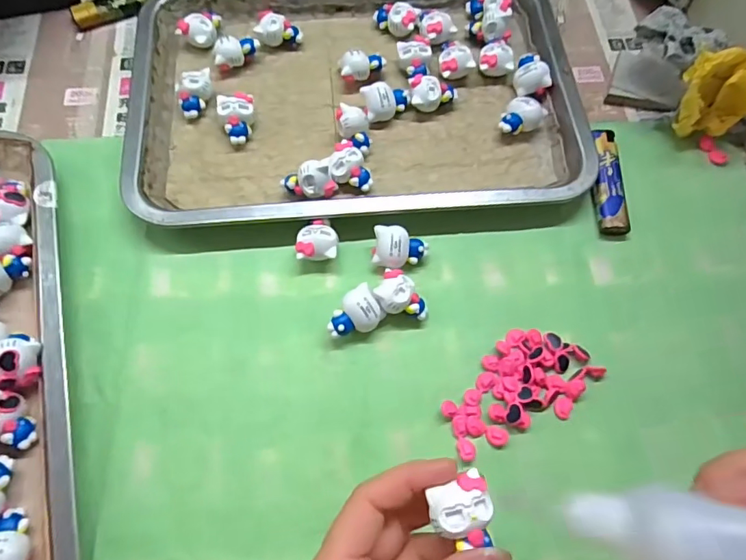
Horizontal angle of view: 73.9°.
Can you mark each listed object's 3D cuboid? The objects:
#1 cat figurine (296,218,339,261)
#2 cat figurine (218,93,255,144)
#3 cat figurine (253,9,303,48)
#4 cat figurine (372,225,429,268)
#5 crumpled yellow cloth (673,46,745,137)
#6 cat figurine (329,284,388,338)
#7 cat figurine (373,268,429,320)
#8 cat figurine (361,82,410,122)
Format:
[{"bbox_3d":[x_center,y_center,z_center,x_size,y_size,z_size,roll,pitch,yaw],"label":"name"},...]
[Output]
[{"bbox_3d":[-0.035,-0.024,0.311,0.025,0.017,0.027,-3,68,-4],"label":"cat figurine"},{"bbox_3d":[-0.092,-0.110,0.343,0.024,0.020,0.033,-15,69,-8],"label":"cat figurine"},{"bbox_3d":[-0.072,-0.186,0.373,0.034,0.020,0.024,22,68,7],"label":"cat figurine"},{"bbox_3d":[0.017,-0.019,0.310,0.034,0.021,0.025,0,68,-2],"label":"cat figurine"},{"bbox_3d":[0.228,-0.121,0.334,0.031,0.063,0.046,-39,74,-16],"label":"crumpled yellow cloth"},{"bbox_3d":[-0.011,0.022,0.292,0.033,0.021,0.023,-35,73,-15],"label":"cat figurine"},{"bbox_3d":[0.015,0.011,0.297,0.022,0.021,0.034,-30,72,-14],"label":"cat figurine"},{"bbox_3d":[0.010,-0.126,0.353,0.034,0.021,0.020,-10,68,-6],"label":"cat figurine"}]

